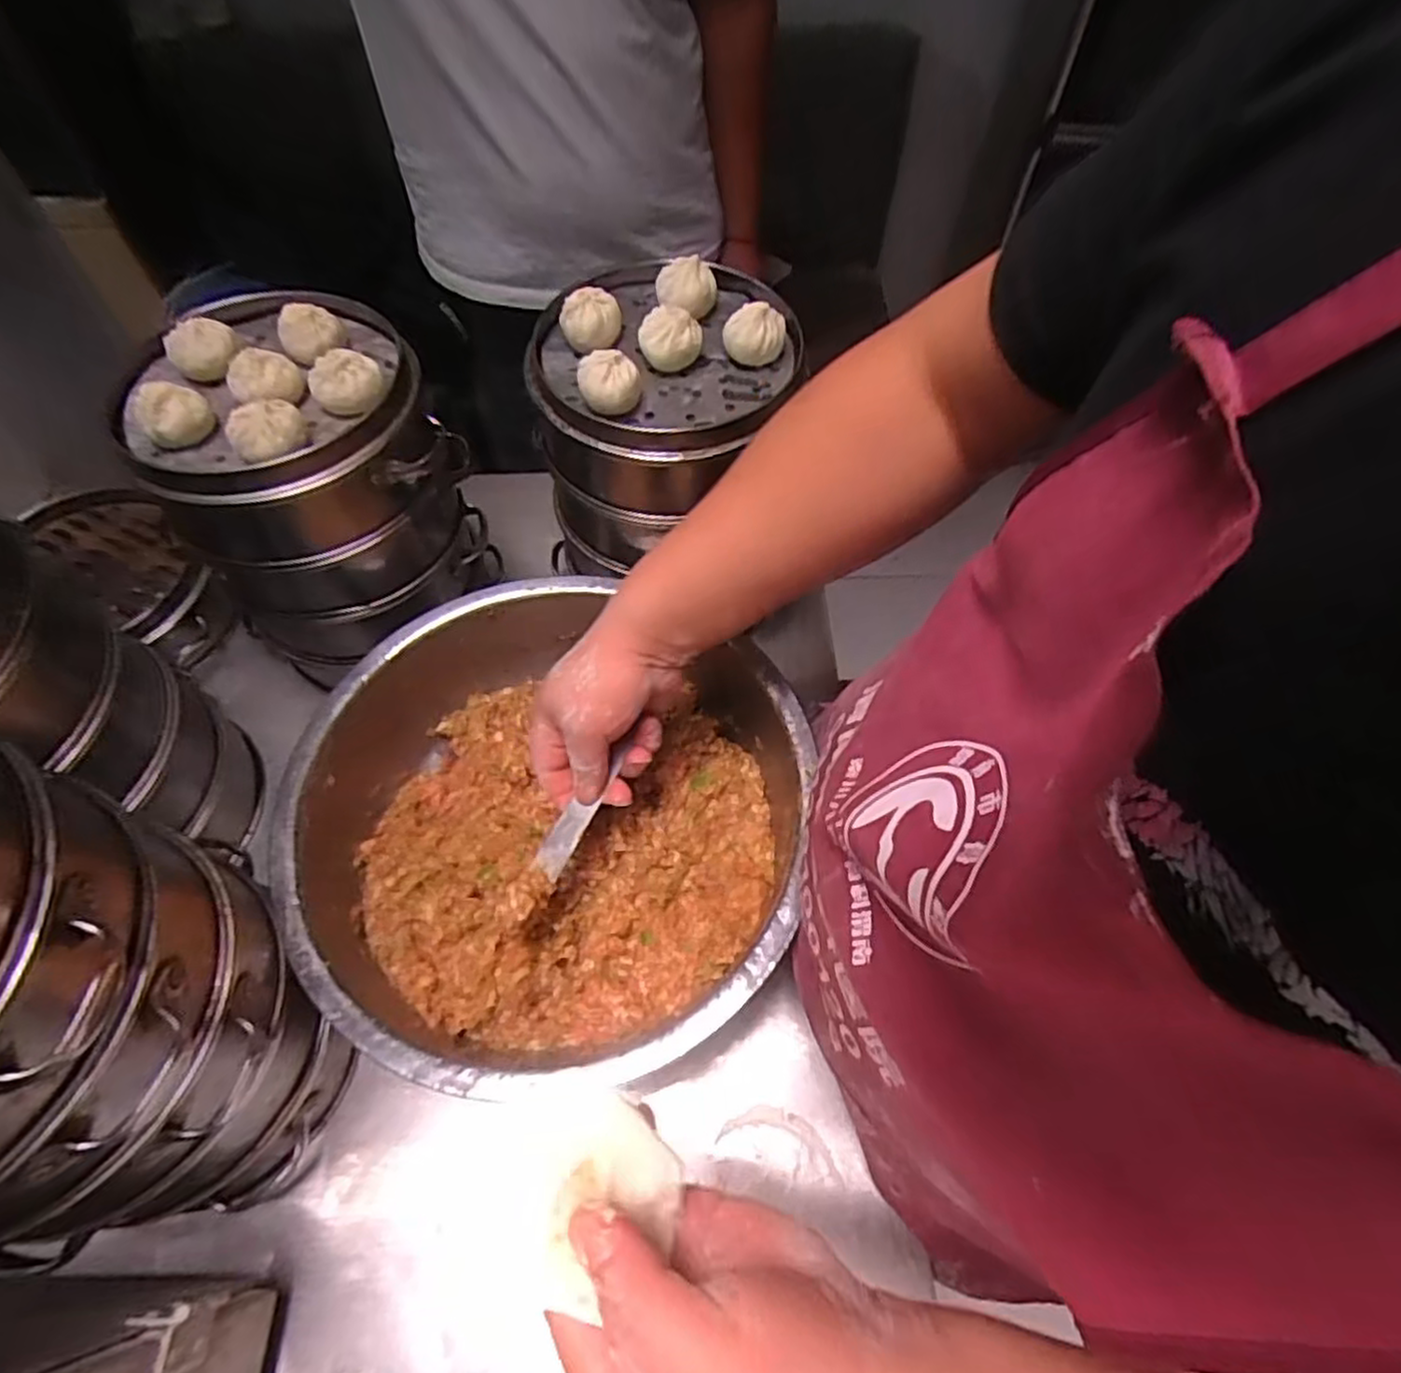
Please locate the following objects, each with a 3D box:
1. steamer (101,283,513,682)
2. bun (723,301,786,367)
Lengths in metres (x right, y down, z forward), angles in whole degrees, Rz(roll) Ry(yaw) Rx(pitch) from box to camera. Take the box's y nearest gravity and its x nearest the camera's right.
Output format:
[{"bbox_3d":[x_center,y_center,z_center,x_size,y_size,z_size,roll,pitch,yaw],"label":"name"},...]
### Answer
[{"bbox_3d":[-0.284,-0.152,0.570,0.197,0.231,0.189,-35,65,-19],"label":"steamer"},{"bbox_3d":[0.038,-0.246,0.512,0.038,0.033,0.038,13,60,7],"label":"bun"}]

